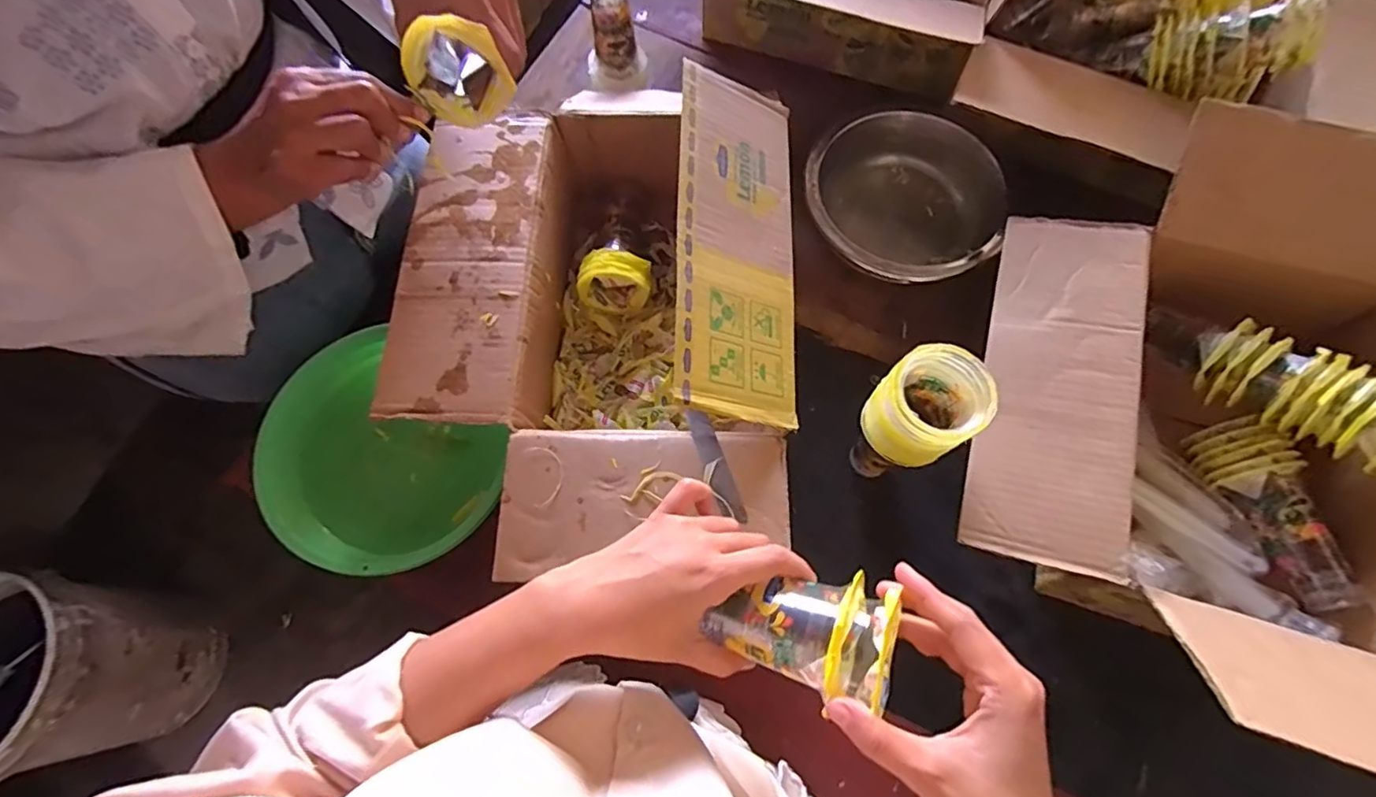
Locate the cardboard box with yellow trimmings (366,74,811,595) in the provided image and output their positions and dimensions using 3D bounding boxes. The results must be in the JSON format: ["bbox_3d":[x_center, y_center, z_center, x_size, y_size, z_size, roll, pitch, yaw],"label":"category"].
[{"bbox_3d":[-0.086,-0.076,0.549,0.351,0.169,0.451,1,72,0],"label":"cardboard box with yellow trimmings"}]

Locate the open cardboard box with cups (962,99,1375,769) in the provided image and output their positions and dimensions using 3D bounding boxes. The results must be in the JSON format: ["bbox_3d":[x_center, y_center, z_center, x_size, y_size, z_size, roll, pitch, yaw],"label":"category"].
[{"bbox_3d":[0.485,0.022,0.501,0.449,0.190,0.493,16,73,5],"label":"open cardboard box with cups"}]

